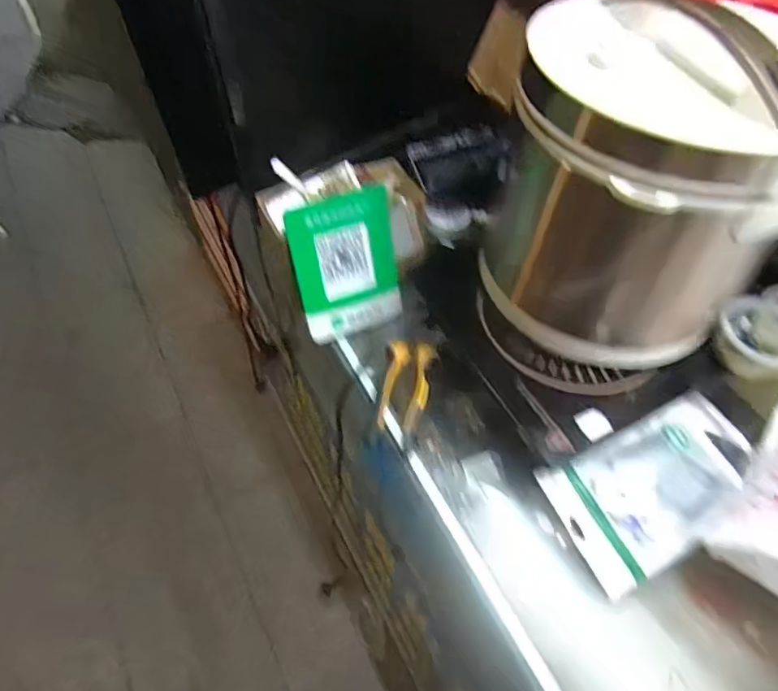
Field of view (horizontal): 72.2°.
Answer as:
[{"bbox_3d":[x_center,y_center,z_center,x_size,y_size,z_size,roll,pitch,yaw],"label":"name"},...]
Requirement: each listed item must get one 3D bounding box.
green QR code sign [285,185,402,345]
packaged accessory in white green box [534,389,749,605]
[{"bbox_3d":[-0.045,-0.085,0.591,0.113,0.157,0.011,-18,33,-15],"label":"green QR code sign"},{"bbox_3d":[0.261,0.130,0.509,0.213,0.031,0.117,-20,57,-18],"label":"packaged accessory in white green box"}]

